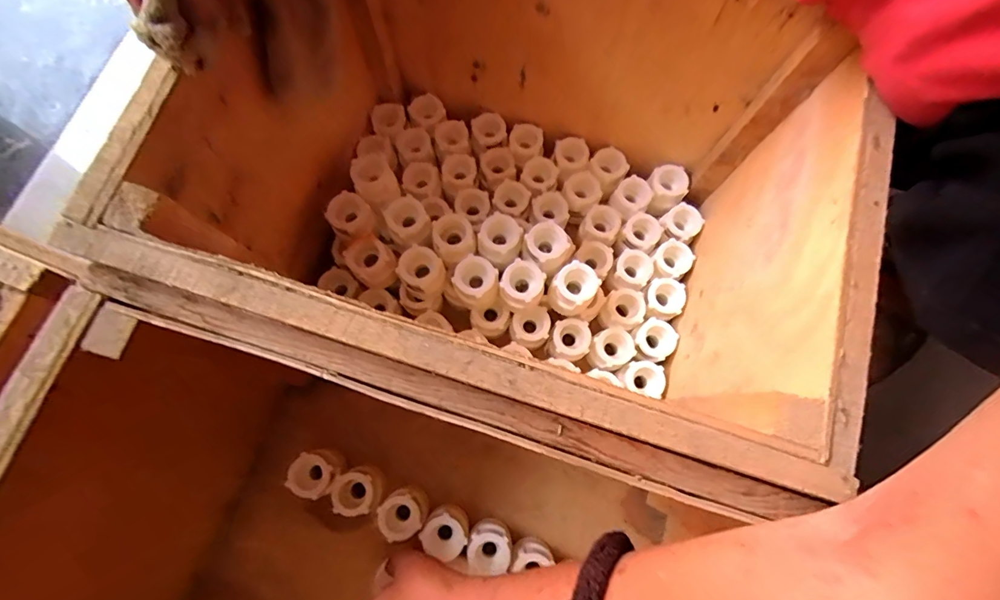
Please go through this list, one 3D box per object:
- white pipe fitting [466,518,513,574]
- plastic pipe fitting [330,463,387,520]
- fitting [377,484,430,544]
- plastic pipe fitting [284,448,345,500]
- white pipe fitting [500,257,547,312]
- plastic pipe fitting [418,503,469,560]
[{"bbox_3d":[-0.007,0.215,0.403,0.040,0.042,0.044,1,76,0],"label":"white pipe fitting"},{"bbox_3d":[-0.124,0.169,0.409,0.040,0.039,0.039,0,76,0],"label":"plastic pipe fitting"},{"bbox_3d":[-0.085,0.188,0.406,0.039,0.039,0.037,0,76,0],"label":"fitting"},{"bbox_3d":[-0.162,0.155,0.409,0.037,0.039,0.038,0,76,0],"label":"plastic pipe fitting"},{"bbox_3d":[0.020,-0.011,0.412,0.036,0.046,0.037,0,76,0],"label":"white pipe fitting"},{"bbox_3d":[-0.046,0.202,0.401,0.038,0.033,0.039,0,76,0],"label":"plastic pipe fitting"}]

